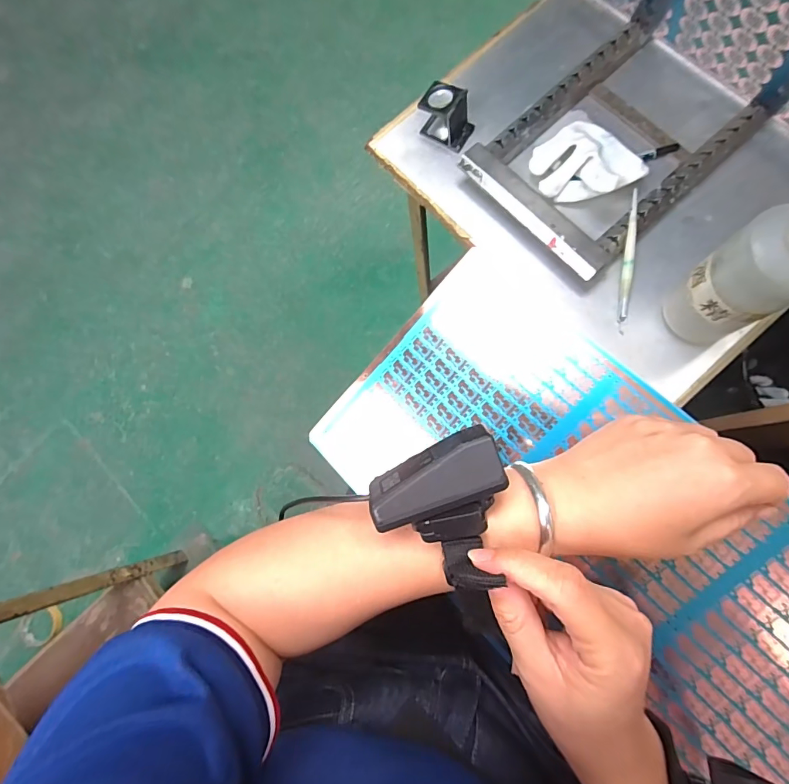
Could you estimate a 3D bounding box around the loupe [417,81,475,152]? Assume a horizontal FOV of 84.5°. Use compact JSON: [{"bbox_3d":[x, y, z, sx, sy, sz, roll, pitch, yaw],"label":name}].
[{"bbox_3d":[0.058,-0.323,0.504,0.050,0.048,0.038,31,84,11],"label":"loupe"}]

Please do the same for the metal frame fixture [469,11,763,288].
[{"bbox_3d":[0.242,-0.277,0.486,0.279,0.032,0.194,-41,78,-2],"label":"metal frame fixture"}]

